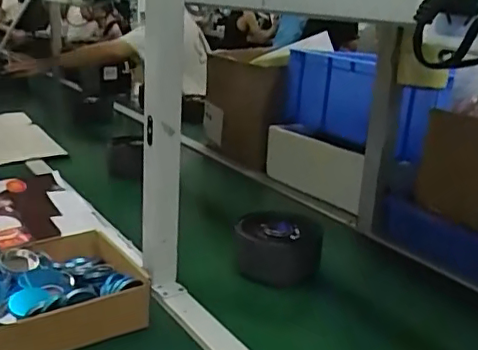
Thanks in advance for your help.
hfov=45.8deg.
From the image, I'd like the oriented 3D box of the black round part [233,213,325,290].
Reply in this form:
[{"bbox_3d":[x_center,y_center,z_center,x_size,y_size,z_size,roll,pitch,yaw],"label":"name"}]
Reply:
[{"bbox_3d":[0.061,0.118,0.926,0.137,0.091,0.124,2,18,-3],"label":"black round part"}]

